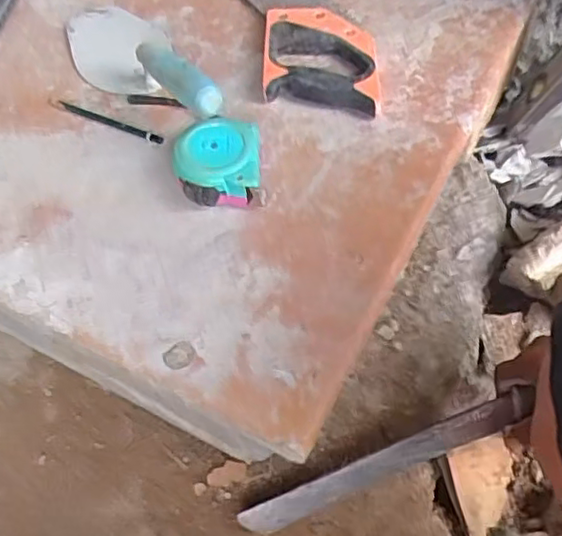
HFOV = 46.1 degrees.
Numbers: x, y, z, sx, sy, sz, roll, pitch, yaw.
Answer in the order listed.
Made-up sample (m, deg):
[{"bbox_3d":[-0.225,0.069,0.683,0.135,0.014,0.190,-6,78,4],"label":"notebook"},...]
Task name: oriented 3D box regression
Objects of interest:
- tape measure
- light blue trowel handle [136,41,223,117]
[{"bbox_3d":[-0.055,-0.093,0.580,0.073,0.043,0.075,-3,59,1],"label":"tape measure"},{"bbox_3d":[-0.095,-0.169,0.577,0.023,0.030,0.137,-34,49,-16],"label":"light blue trowel handle"}]

